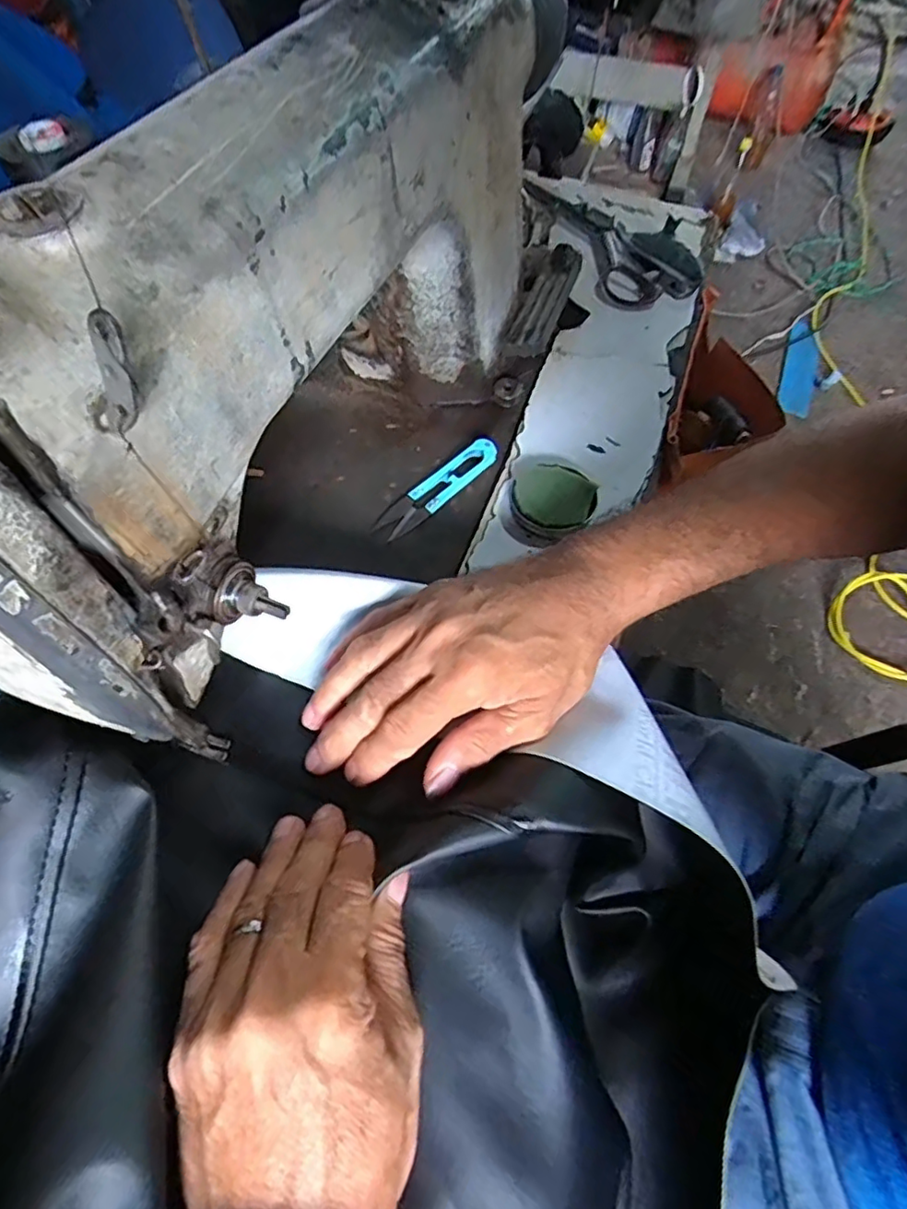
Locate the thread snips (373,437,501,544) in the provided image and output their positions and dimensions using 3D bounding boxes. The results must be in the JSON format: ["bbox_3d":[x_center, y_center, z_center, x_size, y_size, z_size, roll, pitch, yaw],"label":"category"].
[{"bbox_3d":[-0.010,-0.080,0.406,0.025,0.010,0.100,40,68,20],"label":"thread snips"}]

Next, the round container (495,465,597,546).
[{"bbox_3d":[0.060,-0.065,0.386,0.055,0.015,0.059,0,60,0],"label":"round container"}]

